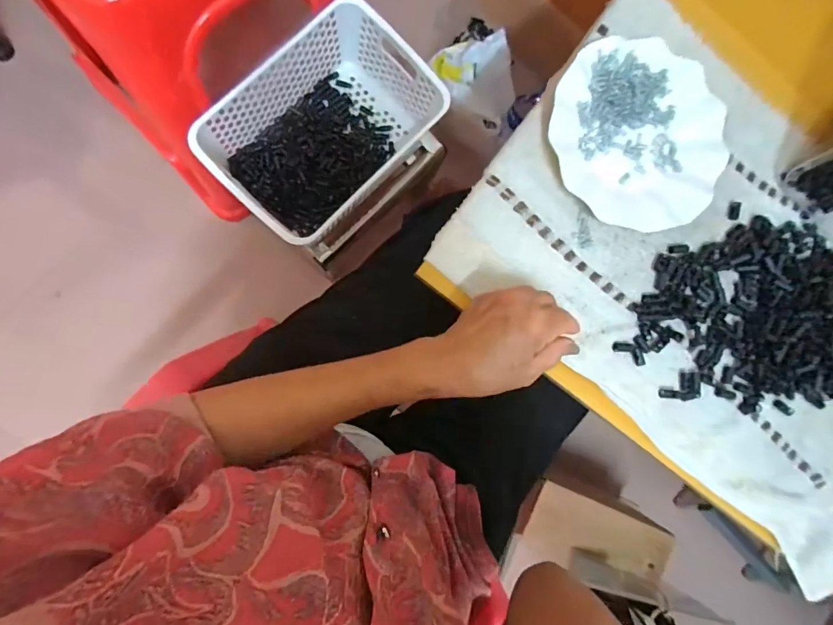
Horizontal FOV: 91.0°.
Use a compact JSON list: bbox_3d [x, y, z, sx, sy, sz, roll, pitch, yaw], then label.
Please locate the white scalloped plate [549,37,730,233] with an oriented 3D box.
[{"bbox_3d":[0.218,-0.173,0.404,0.173,0.021,0.182,0,89,-10],"label":"white scalloped plate"}]

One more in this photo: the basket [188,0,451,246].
[{"bbox_3d":[-0.131,-0.262,0.599,0.204,0.112,0.310,45,83,-6],"label":"basket"}]

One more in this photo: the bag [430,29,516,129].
[{"bbox_3d":[0.115,-0.498,0.841,0.172,0.060,0.153,18,86,-9],"label":"bag"}]

